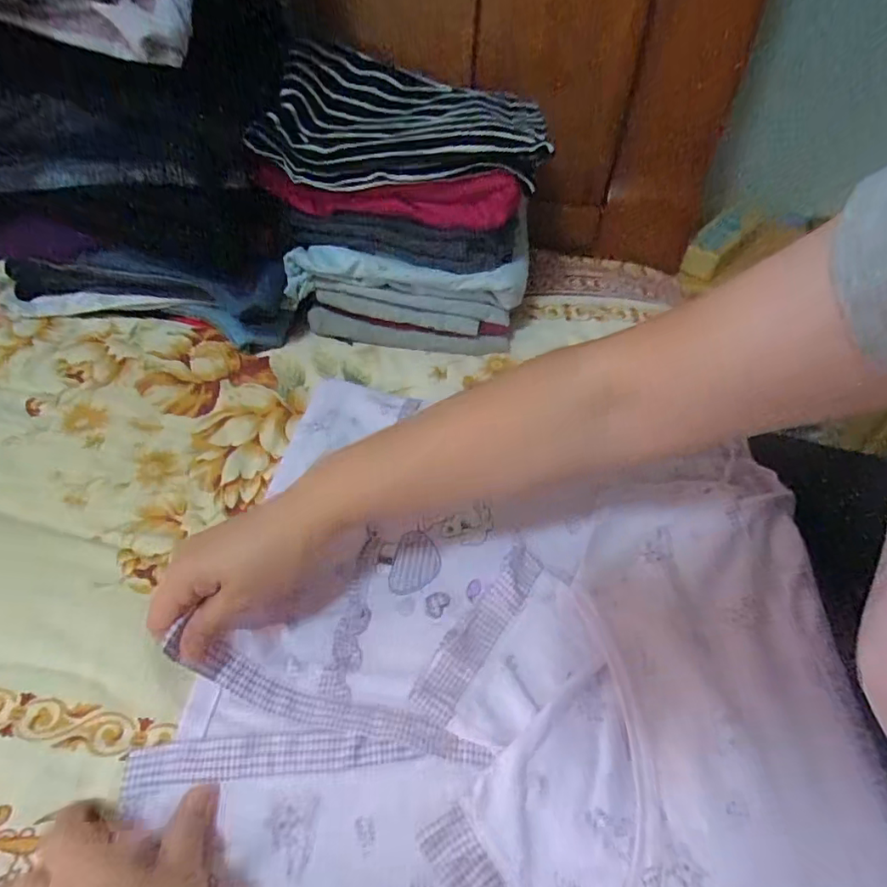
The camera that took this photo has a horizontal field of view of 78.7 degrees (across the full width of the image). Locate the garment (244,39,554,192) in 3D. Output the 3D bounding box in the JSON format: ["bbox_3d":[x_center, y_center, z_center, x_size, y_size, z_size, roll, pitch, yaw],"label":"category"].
[{"bbox_3d":[-0.029,-0.306,0.508,0.246,0.064,0.185,6,48,2],"label":"garment"}]

